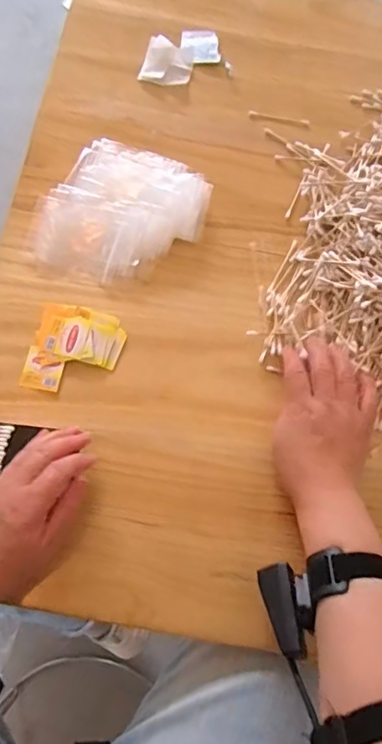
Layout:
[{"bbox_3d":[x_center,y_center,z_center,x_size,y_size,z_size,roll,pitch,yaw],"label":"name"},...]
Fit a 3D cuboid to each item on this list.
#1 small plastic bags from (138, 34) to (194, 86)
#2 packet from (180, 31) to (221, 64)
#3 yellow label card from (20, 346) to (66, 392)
[{"bbox_3d":[-0.028,-0.374,0.639,0.059,0.017,0.053,14,74,2],"label":"small plastic bags"},{"bbox_3d":[0.012,-0.399,0.649,0.045,0.009,0.051,-4,74,-3],"label":"packet"},{"bbox_3d":[-0.148,-0.002,0.530,0.039,0.004,0.040,11,80,6],"label":"yellow label card"}]

